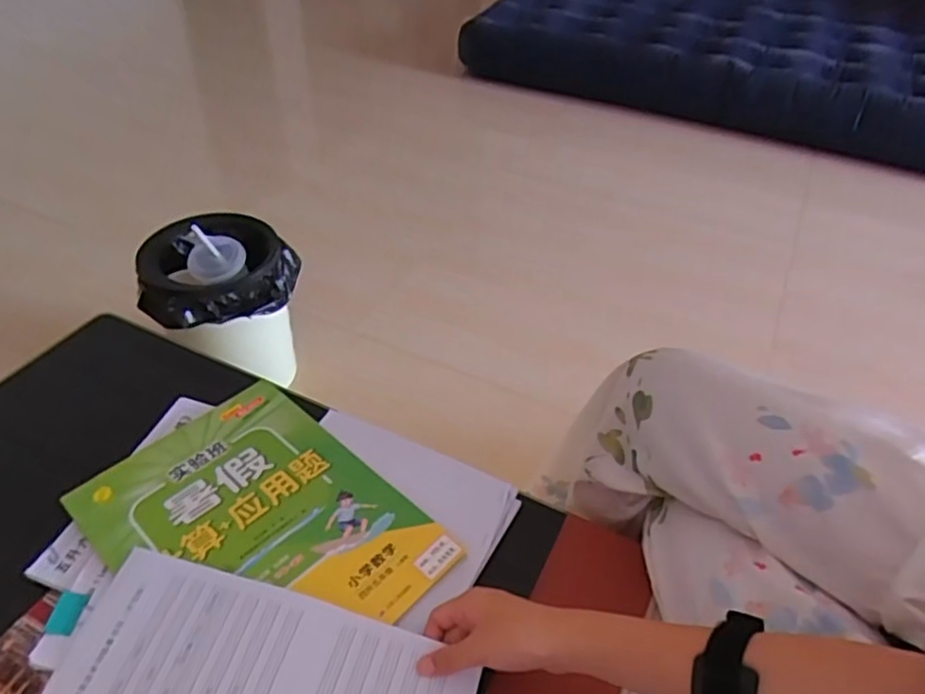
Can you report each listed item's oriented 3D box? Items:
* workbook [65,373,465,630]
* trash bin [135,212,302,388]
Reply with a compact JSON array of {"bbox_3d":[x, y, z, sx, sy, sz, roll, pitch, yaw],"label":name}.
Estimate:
[{"bbox_3d":[-0.172,0.153,0.561,0.293,0.013,0.201,32,50,27],"label":"workbook"},{"bbox_3d":[-0.402,-0.056,1.133,0.232,0.317,0.232,-14,46,-17],"label":"trash bin"}]

